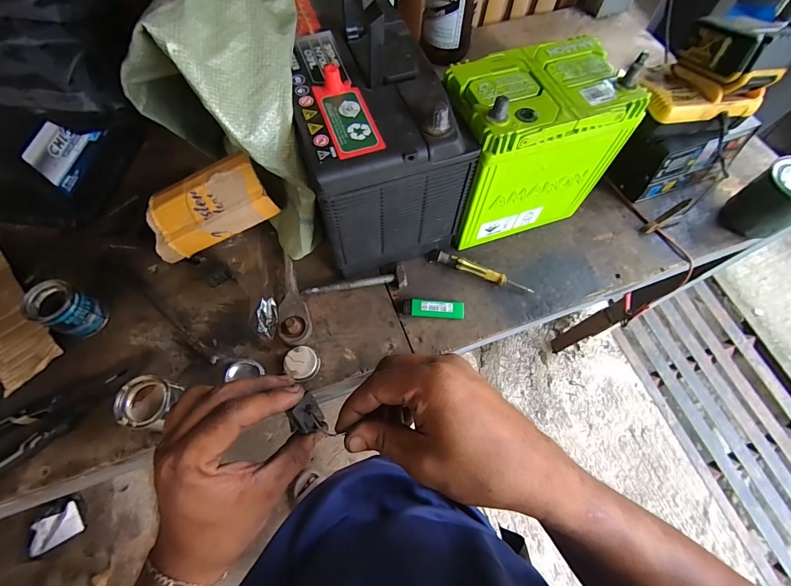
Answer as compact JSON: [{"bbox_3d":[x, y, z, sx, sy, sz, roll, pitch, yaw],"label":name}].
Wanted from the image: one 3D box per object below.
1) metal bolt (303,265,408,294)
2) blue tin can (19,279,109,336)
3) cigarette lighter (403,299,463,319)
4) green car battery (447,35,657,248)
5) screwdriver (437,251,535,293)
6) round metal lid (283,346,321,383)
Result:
[{"bbox_3d":[-0.054,-0.013,0.492,0.137,0.019,0.027,-6,65,-4],"label":"metal bolt"},{"bbox_3d":[-0.404,0.021,0.445,0.047,0.061,0.050,0,65,-1],"label":"blue tin can"},{"bbox_3d":[0.050,0.020,0.481,0.079,0.013,0.024,2,65,0],"label":"cigarette lighter"},{"bbox_3d":[0.158,-0.180,0.473,0.196,0.203,0.126,-18,67,-9],"label":"green car battery"},{"bbox_3d":[0.123,-0.027,0.502,0.134,0.022,0.016,19,66,8],"label":"screwdriver"},{"bbox_3d":[-0.116,0.087,0.451,0.041,0.014,0.039,0,65,-1],"label":"round metal lid"}]

